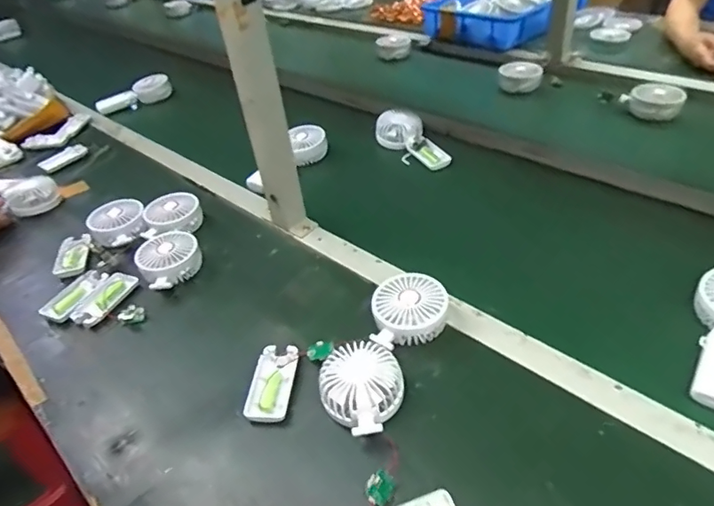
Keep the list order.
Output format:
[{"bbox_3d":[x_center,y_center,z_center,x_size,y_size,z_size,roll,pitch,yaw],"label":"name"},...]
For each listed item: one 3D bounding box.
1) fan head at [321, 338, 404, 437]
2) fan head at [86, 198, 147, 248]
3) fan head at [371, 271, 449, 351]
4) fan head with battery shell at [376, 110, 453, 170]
[{"bbox_3d":[0.004,0.139,0.542,0.089,0.030,0.089,-3,52,3],"label":"fan head"},{"bbox_3d":[-0.383,-0.046,0.827,0.086,0.041,0.082,-25,43,-20],"label":"fan head"},{"bbox_3d":[0.063,0.071,0.611,0.085,0.046,0.093,1,40,10],"label":"fan head"},{"bbox_3d":[0.109,-0.207,0.952,0.075,0.050,0.166,-30,57,-24],"label":"fan head with battery shell"}]

